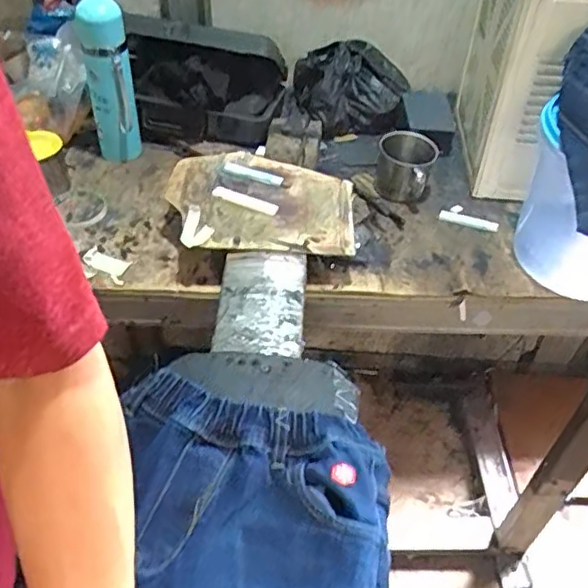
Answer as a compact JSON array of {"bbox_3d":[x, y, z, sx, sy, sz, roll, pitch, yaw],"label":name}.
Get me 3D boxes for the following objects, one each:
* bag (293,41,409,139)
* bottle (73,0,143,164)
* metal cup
[{"bbox_3d":[0.095,-0.338,1.022,0.175,0.104,0.117,-6,45,-8],"label":"bag"},{"bbox_3d":[-0.261,-0.297,0.890,0.068,0.217,0.058,-12,46,-14],"label":"bottle"},{"bbox_3d":[0.158,-0.179,0.898,0.081,0.086,0.081,1,44,-1],"label":"metal cup"}]

